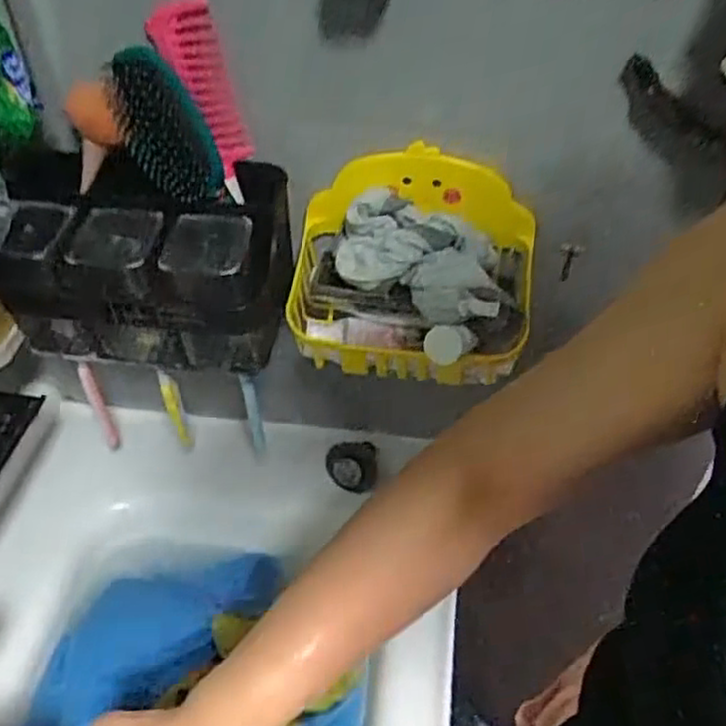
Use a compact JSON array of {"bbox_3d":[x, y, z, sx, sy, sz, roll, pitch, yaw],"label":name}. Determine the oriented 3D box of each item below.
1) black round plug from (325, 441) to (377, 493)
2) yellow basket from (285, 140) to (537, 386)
[{"bbox_3d":[-0.011,0.109,0.771,0.051,0.012,0.050,-6,81,-11],"label":"black round plug"},{"bbox_3d":[0.037,-0.071,0.588,0.191,0.128,0.138,11,46,10],"label":"yellow basket"}]

